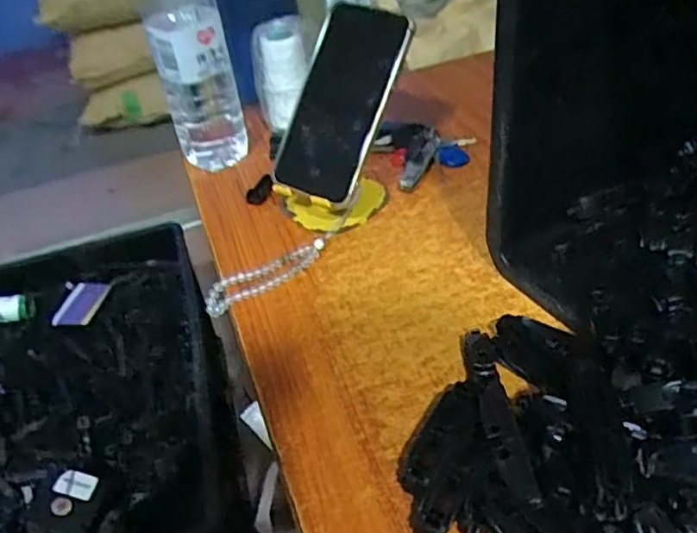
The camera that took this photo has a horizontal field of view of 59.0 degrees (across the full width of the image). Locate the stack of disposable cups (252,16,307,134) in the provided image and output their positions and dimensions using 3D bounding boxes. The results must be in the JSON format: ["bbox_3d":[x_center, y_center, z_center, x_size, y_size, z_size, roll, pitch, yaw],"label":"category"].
[{"bbox_3d":[-0.071,-0.201,0.653,0.054,0.107,0.050,-10,40,-3],"label":"stack of disposable cups"}]

